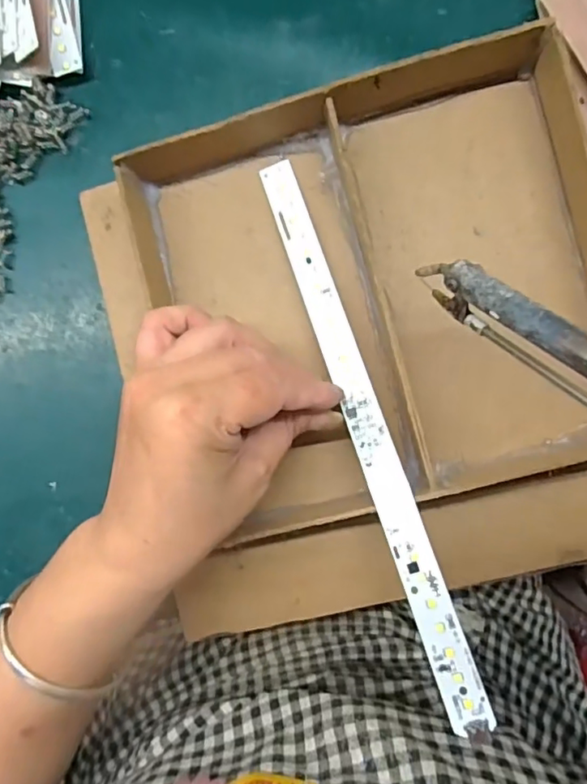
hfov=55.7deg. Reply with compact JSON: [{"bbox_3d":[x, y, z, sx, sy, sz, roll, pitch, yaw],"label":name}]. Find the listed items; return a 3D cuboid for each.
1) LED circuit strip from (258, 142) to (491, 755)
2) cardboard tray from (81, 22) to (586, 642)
[{"bbox_3d":[0.033,0.009,0.267,0.017,0.009,0.280,-20,73,8],"label":"LED circuit strip"},{"bbox_3d":[0.038,-0.020,0.279,0.261,0.034,0.253,-13,87,8],"label":"cardboard tray"}]

